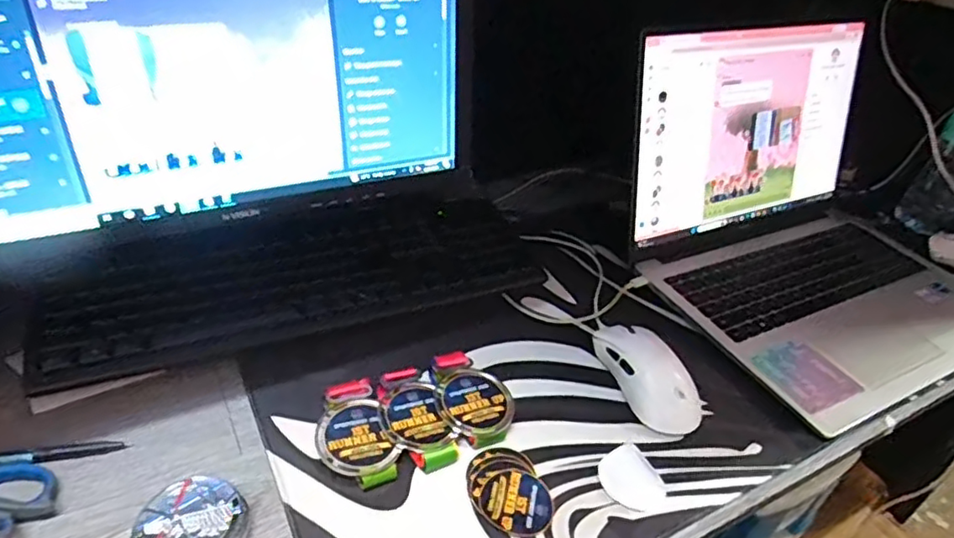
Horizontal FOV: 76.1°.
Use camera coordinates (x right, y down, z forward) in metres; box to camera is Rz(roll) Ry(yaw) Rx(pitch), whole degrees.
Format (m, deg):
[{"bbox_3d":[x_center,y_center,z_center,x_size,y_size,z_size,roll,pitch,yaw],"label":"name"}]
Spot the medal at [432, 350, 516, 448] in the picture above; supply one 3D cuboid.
[{"bbox_3d":[-0.008,0.103,0.489,0.081,0.011,0.062,35,44,24],"label":"medal"}]

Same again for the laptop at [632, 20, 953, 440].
[{"bbox_3d":[0.380,-0.073,0.629,0.361,0.223,0.333,-14,42,-25],"label":"laptop"}]

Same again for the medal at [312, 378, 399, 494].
[{"bbox_3d":[-0.093,0.124,0.452,0.051,0.022,0.083,-13,41,-24],"label":"medal"}]

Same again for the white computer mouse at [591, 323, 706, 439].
[{"bbox_3d":[0.152,0.090,0.528,0.058,0.034,0.105,-9,40,-20],"label":"white computer mouse"}]

